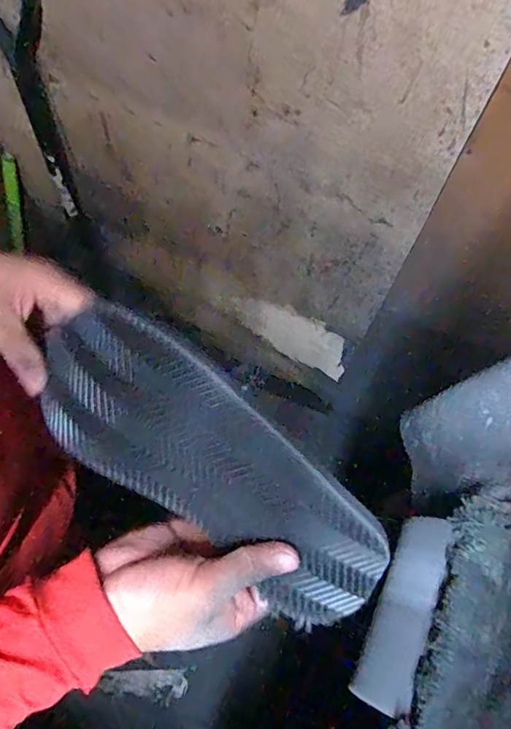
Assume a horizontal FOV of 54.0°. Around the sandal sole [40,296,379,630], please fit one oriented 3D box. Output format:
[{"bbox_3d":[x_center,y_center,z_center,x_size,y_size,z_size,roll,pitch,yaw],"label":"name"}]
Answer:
[{"bbox_3d":[-0.033,0.060,0.328,0.261,0.018,0.106,34,103,7],"label":"sandal sole"}]

